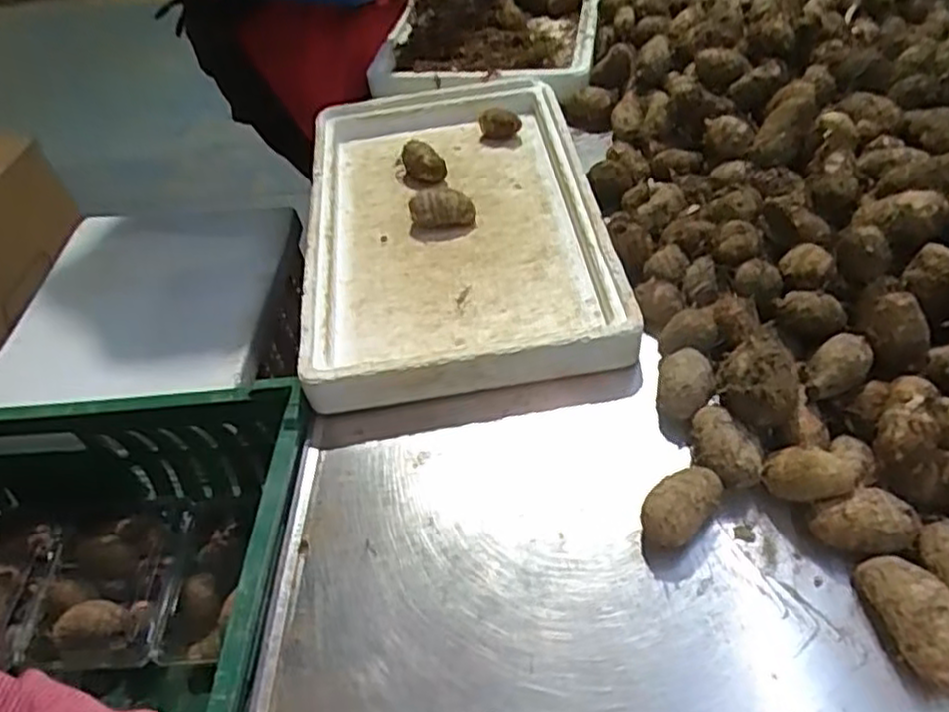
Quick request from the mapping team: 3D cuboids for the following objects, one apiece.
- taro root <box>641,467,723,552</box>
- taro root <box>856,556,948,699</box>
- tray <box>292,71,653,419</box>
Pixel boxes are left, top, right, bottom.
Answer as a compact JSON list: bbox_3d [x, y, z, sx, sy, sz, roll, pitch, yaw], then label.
[{"bbox_3d":[0.147,0.108,0.523,0.041,0.043,0.068,32,59,32],"label":"taro root"},{"bbox_3d":[0.274,0.164,0.450,0.037,0.046,0.081,-16,47,-5],"label":"taro root"},{"bbox_3d":[-0.033,-0.158,0.795,0.295,0.070,0.510,-10,47,0],"label":"tray"}]

